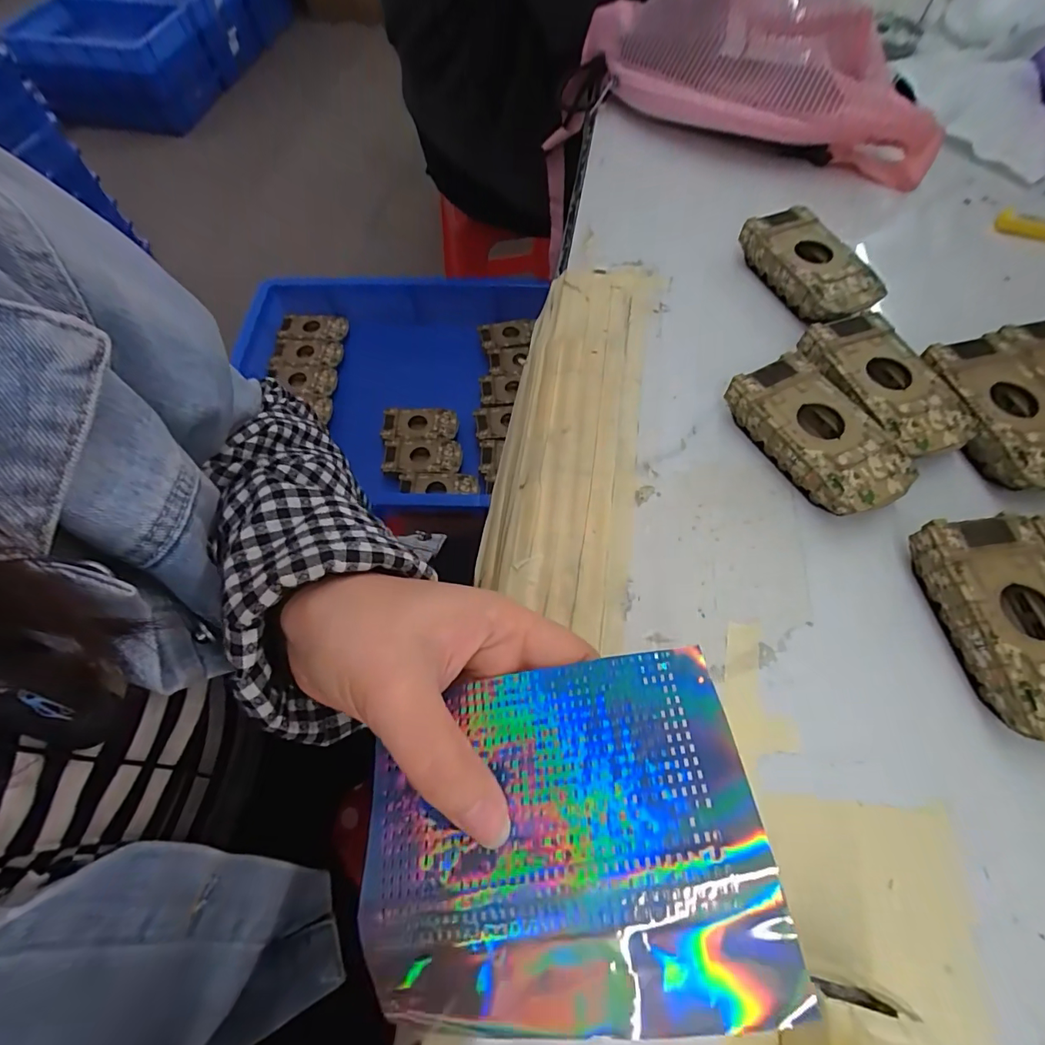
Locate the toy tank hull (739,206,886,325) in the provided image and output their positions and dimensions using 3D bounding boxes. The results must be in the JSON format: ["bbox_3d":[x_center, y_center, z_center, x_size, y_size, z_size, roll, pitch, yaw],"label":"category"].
[{"bbox_3d":[0.194,-0.170,0.322,0.049,0.029,0.091,-21,65,-9],"label":"toy tank hull"}]

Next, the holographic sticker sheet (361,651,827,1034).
[{"bbox_3d":[0.009,0.096,0.148,0.119,0.029,0.097,-7,64,-2],"label":"holographic sticker sheet"}]

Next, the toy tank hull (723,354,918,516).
[{"bbox_3d":[0.159,-0.045,0.261,0.048,0.027,0.093,-25,66,-11],"label":"toy tank hull"}]

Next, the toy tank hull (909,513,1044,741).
[{"bbox_3d":[0.219,0.047,0.214,0.050,0.026,0.094,-5,63,-1],"label":"toy tank hull"}]

